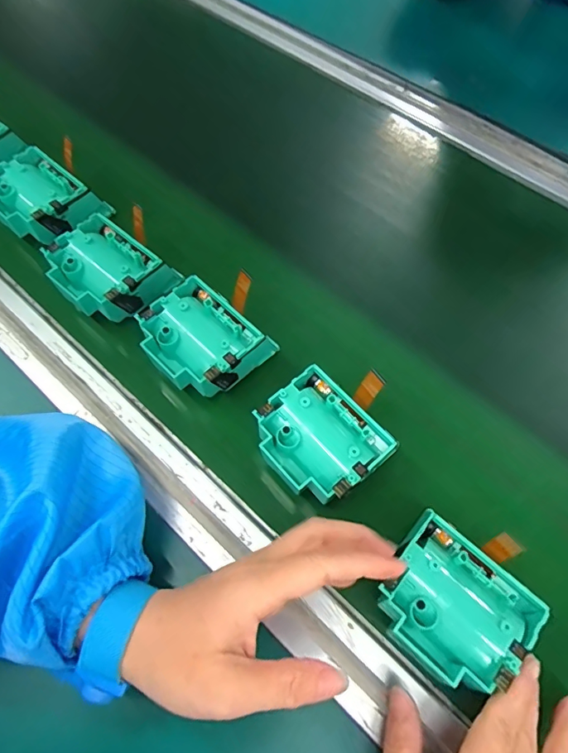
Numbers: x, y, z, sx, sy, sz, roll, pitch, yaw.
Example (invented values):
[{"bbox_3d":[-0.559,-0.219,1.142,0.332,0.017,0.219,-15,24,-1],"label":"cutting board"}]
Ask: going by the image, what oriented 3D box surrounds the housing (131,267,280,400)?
[{"bbox_3d":[-0.055,-0.028,0.336,0.084,0.042,0.080,-40,70,-19],"label":"housing"}]

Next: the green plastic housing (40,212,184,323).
[{"bbox_3d":[-0.136,-0.082,0.365,0.084,0.043,0.075,39,68,17],"label":"green plastic housing"}]

